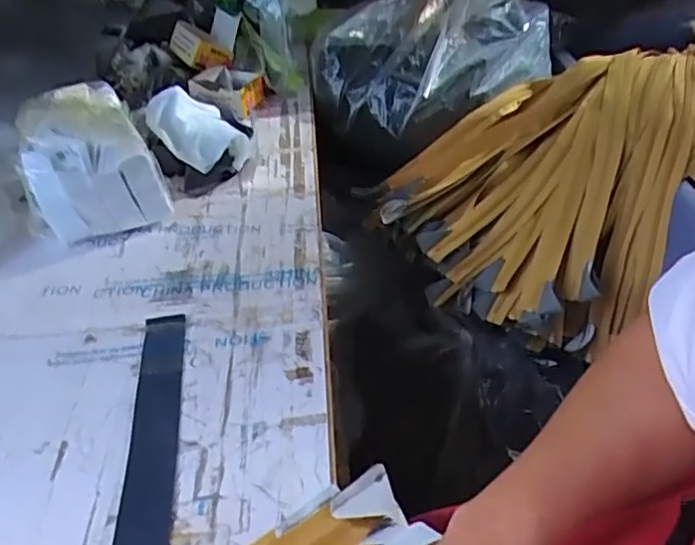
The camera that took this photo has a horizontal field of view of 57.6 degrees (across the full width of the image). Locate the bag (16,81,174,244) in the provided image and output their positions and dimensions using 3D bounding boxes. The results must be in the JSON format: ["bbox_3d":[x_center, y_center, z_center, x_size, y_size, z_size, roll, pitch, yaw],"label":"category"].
[{"bbox_3d":[-0.308,-0.132,0.740,0.128,0.118,0.189,-23,44,-23],"label":"bag"}]

